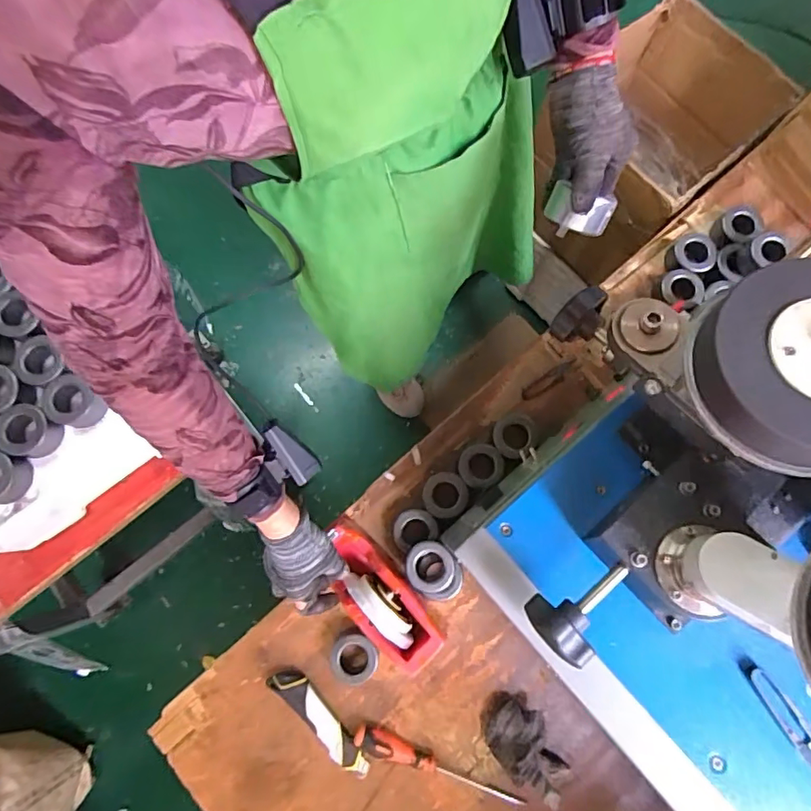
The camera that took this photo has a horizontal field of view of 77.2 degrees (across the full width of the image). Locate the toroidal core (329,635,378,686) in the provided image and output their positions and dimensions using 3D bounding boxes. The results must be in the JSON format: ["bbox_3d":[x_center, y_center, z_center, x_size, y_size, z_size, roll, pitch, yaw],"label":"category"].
[{"bbox_3d":[-0.064,0.318,0.643,0.059,0.033,0.058,0,78,0],"label":"toroidal core"}]

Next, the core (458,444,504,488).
[{"bbox_3d":[0.102,0.082,0.698,0.059,0.020,0.059,-1,78,0],"label":"core"}]

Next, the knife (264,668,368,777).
[{"bbox_3d":[-0.108,0.404,0.650,0.164,0.017,0.039,44,82,9],"label":"knife"}]

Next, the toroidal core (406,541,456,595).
[{"bbox_3d":[0.031,0.203,0.641,0.061,0.031,0.059,-20,79,-4],"label":"toroidal core"}]

